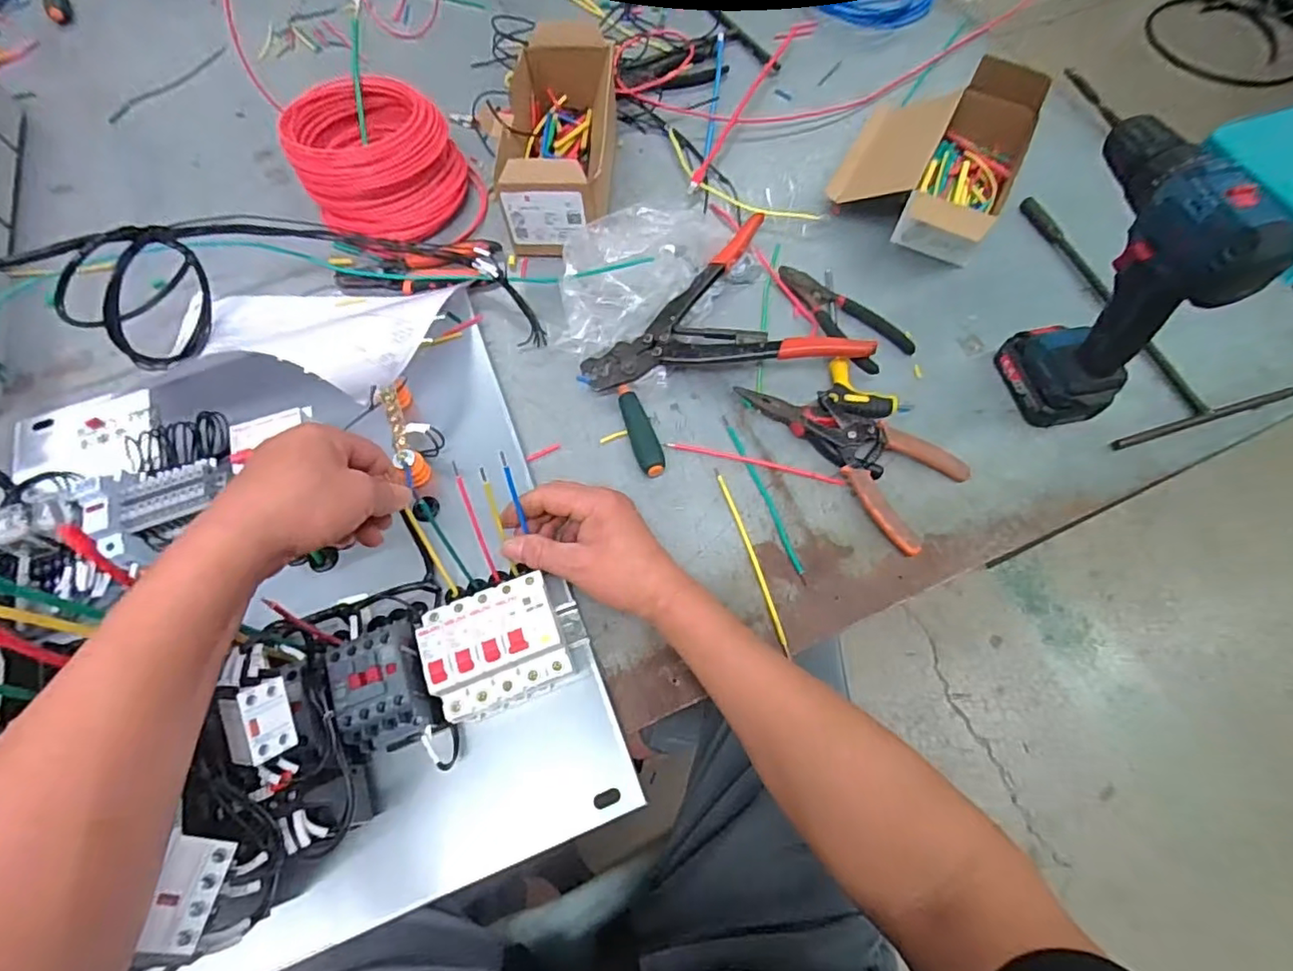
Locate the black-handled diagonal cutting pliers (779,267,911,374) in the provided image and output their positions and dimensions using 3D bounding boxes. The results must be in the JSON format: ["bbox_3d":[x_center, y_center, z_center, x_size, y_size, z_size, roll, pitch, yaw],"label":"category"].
[{"bbox_3d":[0.203,-0.180,0.609,0.067,0.019,0.155,-30,69,-13],"label":"black-handled diagonal cutting pliers"}]

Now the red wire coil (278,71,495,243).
[{"bbox_3d":[-0.296,-0.360,0.660,0.171,0.068,0.214,-34,70,-14],"label":"red wire coil"}]

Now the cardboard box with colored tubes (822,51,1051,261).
[{"bbox_3d":[0.309,-0.355,0.646,0.174,0.090,0.210,26,68,11],"label":"cardboard box with colored tubes"}]

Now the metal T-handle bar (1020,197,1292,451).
[{"bbox_3d":[0.483,-0.190,0.607,0.178,0.015,0.302,-15,66,-6],"label":"metal T-handle bar"}]

